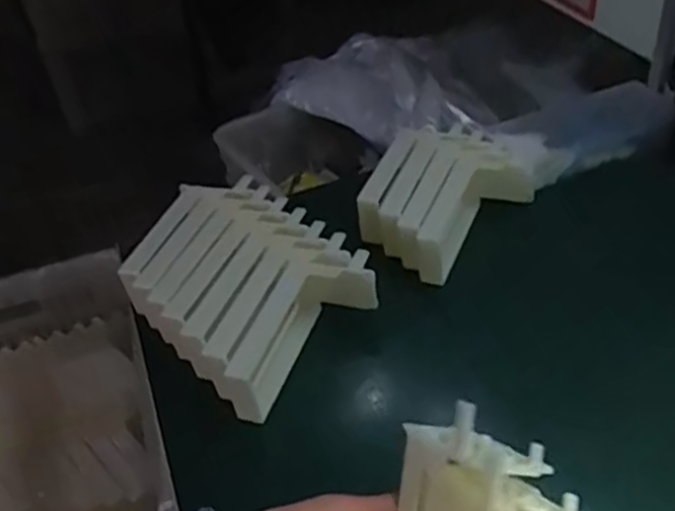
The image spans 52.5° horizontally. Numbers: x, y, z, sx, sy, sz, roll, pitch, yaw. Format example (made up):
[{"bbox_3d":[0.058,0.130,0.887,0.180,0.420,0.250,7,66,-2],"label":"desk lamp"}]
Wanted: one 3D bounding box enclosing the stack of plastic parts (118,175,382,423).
[{"bbox_3d":[-0.083,0.023,0.570,0.151,0.061,0.220,-32,46,-27],"label":"stack of plastic parts"}]

